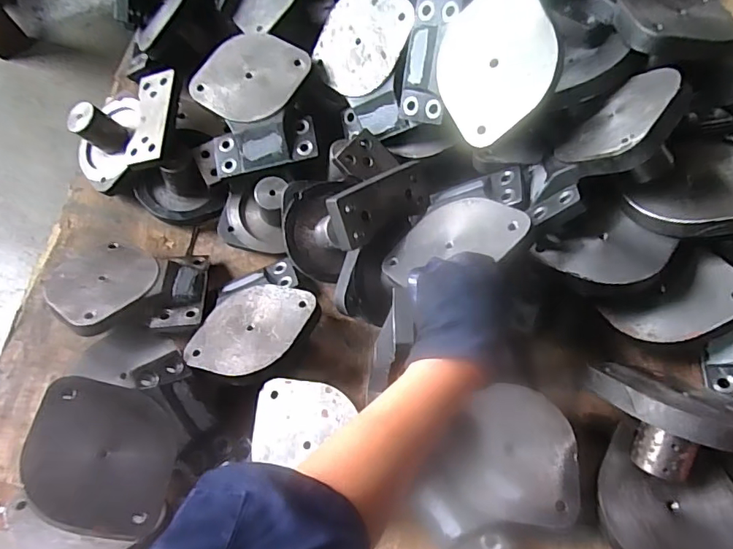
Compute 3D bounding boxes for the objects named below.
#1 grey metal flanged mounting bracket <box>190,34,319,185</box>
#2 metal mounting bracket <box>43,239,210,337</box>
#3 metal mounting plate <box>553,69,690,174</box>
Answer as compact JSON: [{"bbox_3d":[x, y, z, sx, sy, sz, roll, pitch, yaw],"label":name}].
[{"bbox_3d":[-0.153,-0.229,0.691,0.163,0.078,0.171,-3,68,1],"label":"grey metal flanged mounting bracket"},{"bbox_3d":[-0.303,0.011,0.652,0.186,0.038,0.162,2,46,-17],"label":"metal mounting bracket"},{"bbox_3d":[0.260,-0.153,0.512,0.022,0.104,0.124,40,100,-24],"label":"metal mounting plate"}]

